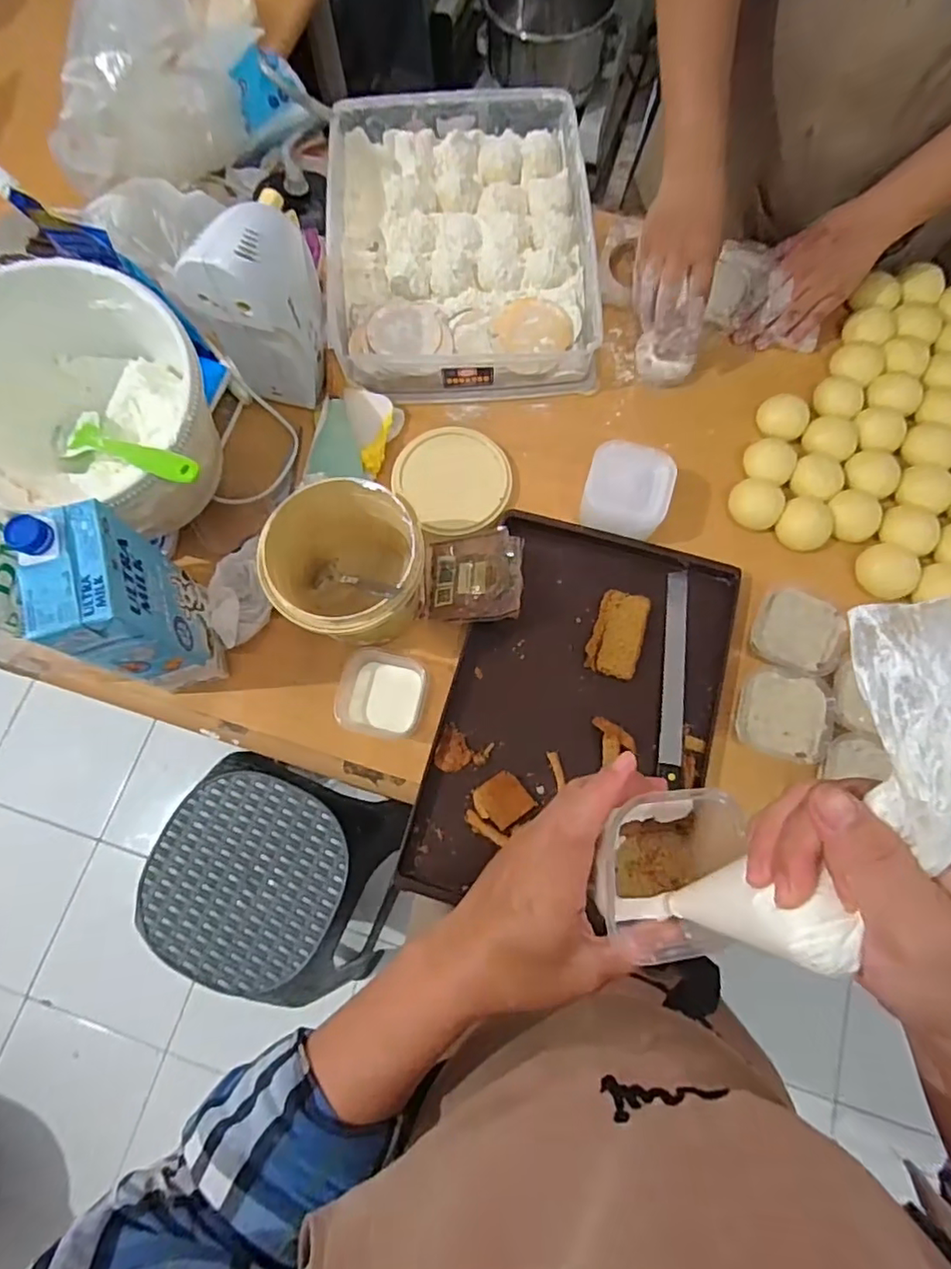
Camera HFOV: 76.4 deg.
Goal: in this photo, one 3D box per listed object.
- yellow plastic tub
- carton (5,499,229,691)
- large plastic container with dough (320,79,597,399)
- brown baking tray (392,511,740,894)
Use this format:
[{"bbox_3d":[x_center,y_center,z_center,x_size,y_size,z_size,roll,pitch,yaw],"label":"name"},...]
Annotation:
[{"bbox_3d":[-0.108,-0.052,0.539,0.126,0.110,0.122,0,73,1],"label":"yellow plastic tub"},{"bbox_3d":[-0.277,-0.016,0.497,0.061,0.200,0.102,-18,73,-4],"label":"carton"},{"bbox_3d":[-0.016,-0.447,0.689,0.288,0.071,0.372,-4,73,0],"label":"large plastic container with dough"},{"bbox_3d":[0.098,0.071,0.566,0.236,0.021,0.372,17,74,6],"label":"brown baking tray"}]

